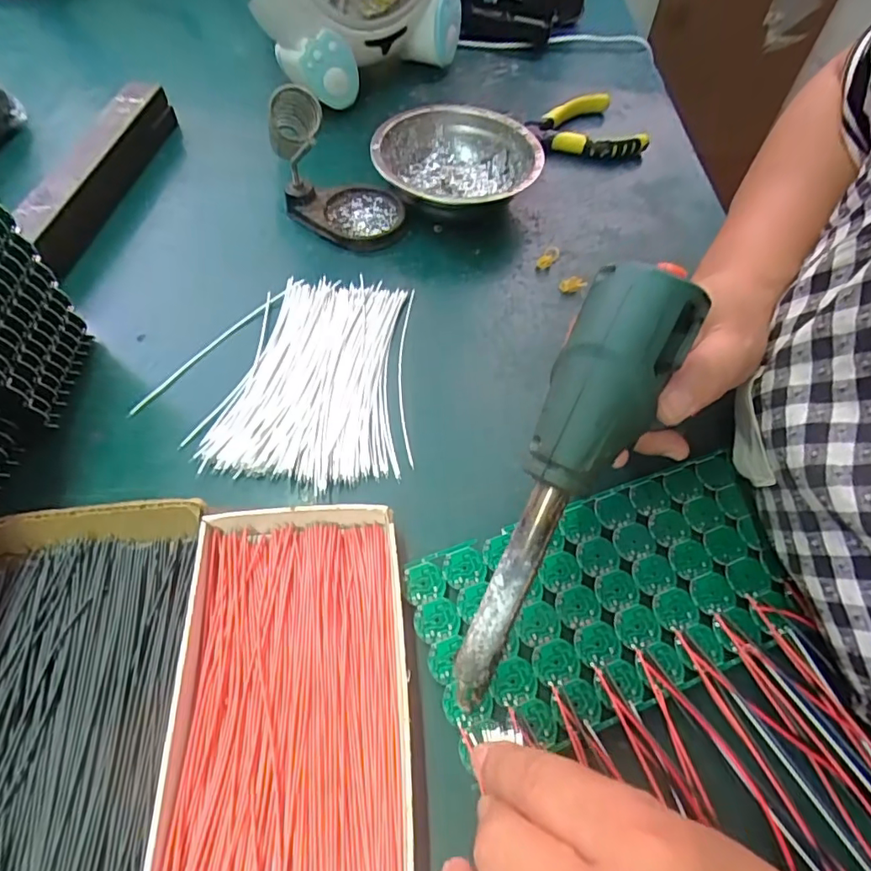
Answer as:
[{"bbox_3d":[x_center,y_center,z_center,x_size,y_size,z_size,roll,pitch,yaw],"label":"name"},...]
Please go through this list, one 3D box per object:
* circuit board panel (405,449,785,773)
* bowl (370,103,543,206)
[{"bbox_3d":[0.088,0.075,0.259,0.190,0.004,0.096,-17,60,-13],"label":"circuit board panel"},{"bbox_3d":[0.016,-0.205,0.414,0.121,0.047,0.121,2,58,-2],"label":"bowl"}]

